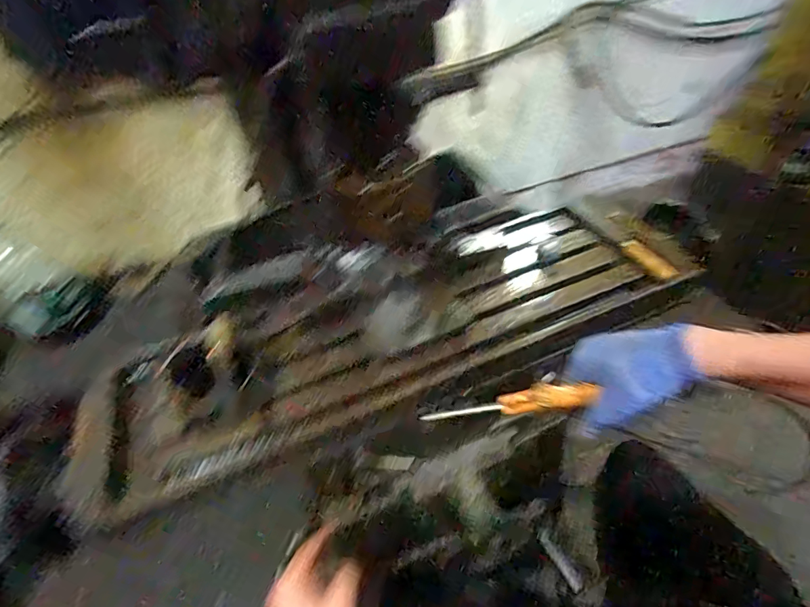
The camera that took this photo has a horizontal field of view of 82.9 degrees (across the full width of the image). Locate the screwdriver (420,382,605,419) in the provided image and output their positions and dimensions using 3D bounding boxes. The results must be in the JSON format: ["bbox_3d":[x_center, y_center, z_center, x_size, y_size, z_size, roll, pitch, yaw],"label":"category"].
[{"bbox_3d":[0.092,0.092,0.422,0.154,0.018,0.023,-14,40,21],"label":"screwdriver"}]

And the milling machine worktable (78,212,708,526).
[{"bbox_3d":[0.015,0.030,0.598,0.763,0.086,0.243,-23,45,-15],"label":"milling machine worktable"}]

